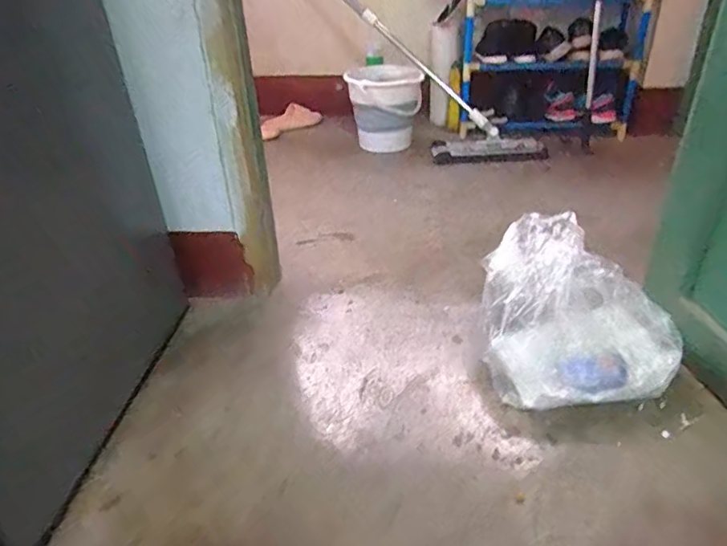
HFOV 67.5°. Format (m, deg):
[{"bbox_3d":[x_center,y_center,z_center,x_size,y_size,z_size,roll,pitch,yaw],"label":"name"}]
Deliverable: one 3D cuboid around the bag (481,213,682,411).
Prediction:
[{"bbox_3d":[0.356,0.054,0.929,0.295,0.183,0.322,1,34,6],"label":"bag"}]

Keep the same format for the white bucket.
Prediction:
[{"bbox_3d":[0.079,-0.557,1.820,0.237,0.240,0.214,1,34,6],"label":"white bucket"}]

